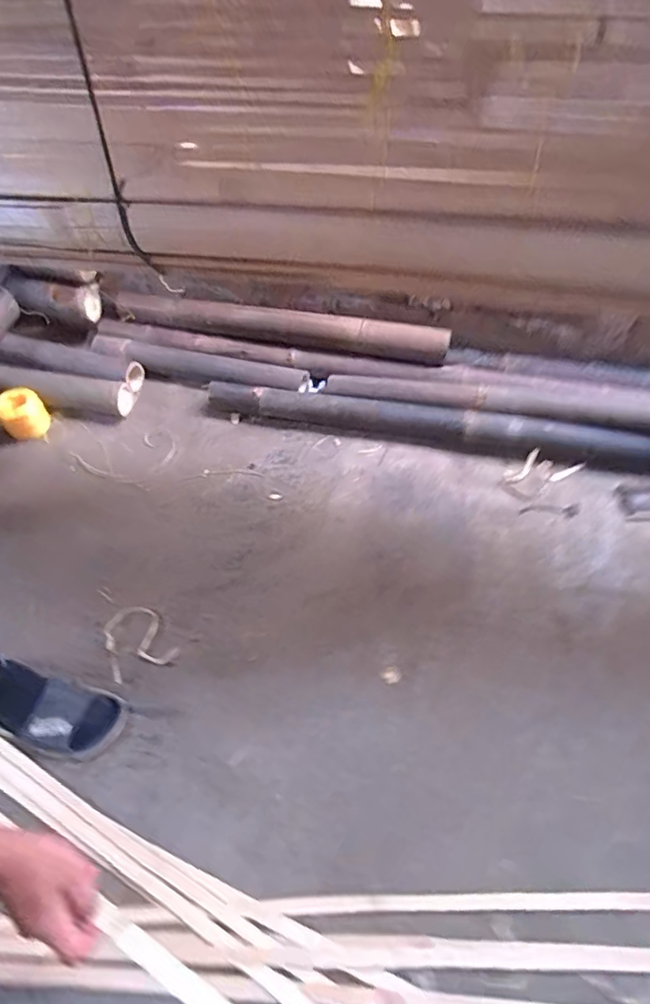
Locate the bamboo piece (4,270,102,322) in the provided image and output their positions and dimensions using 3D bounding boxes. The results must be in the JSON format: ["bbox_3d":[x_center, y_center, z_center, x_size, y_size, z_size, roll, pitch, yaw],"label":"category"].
[{"bbox_3d":[-0.697,-0.520,1.365,0.230,0.096,0.060,11,55,-10],"label":"bamboo piece"}]

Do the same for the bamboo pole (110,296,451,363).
[{"bbox_3d":[-0.134,-0.439,1.326,0.865,0.076,0.065,13,57,9],"label":"bamboo pole"}]

